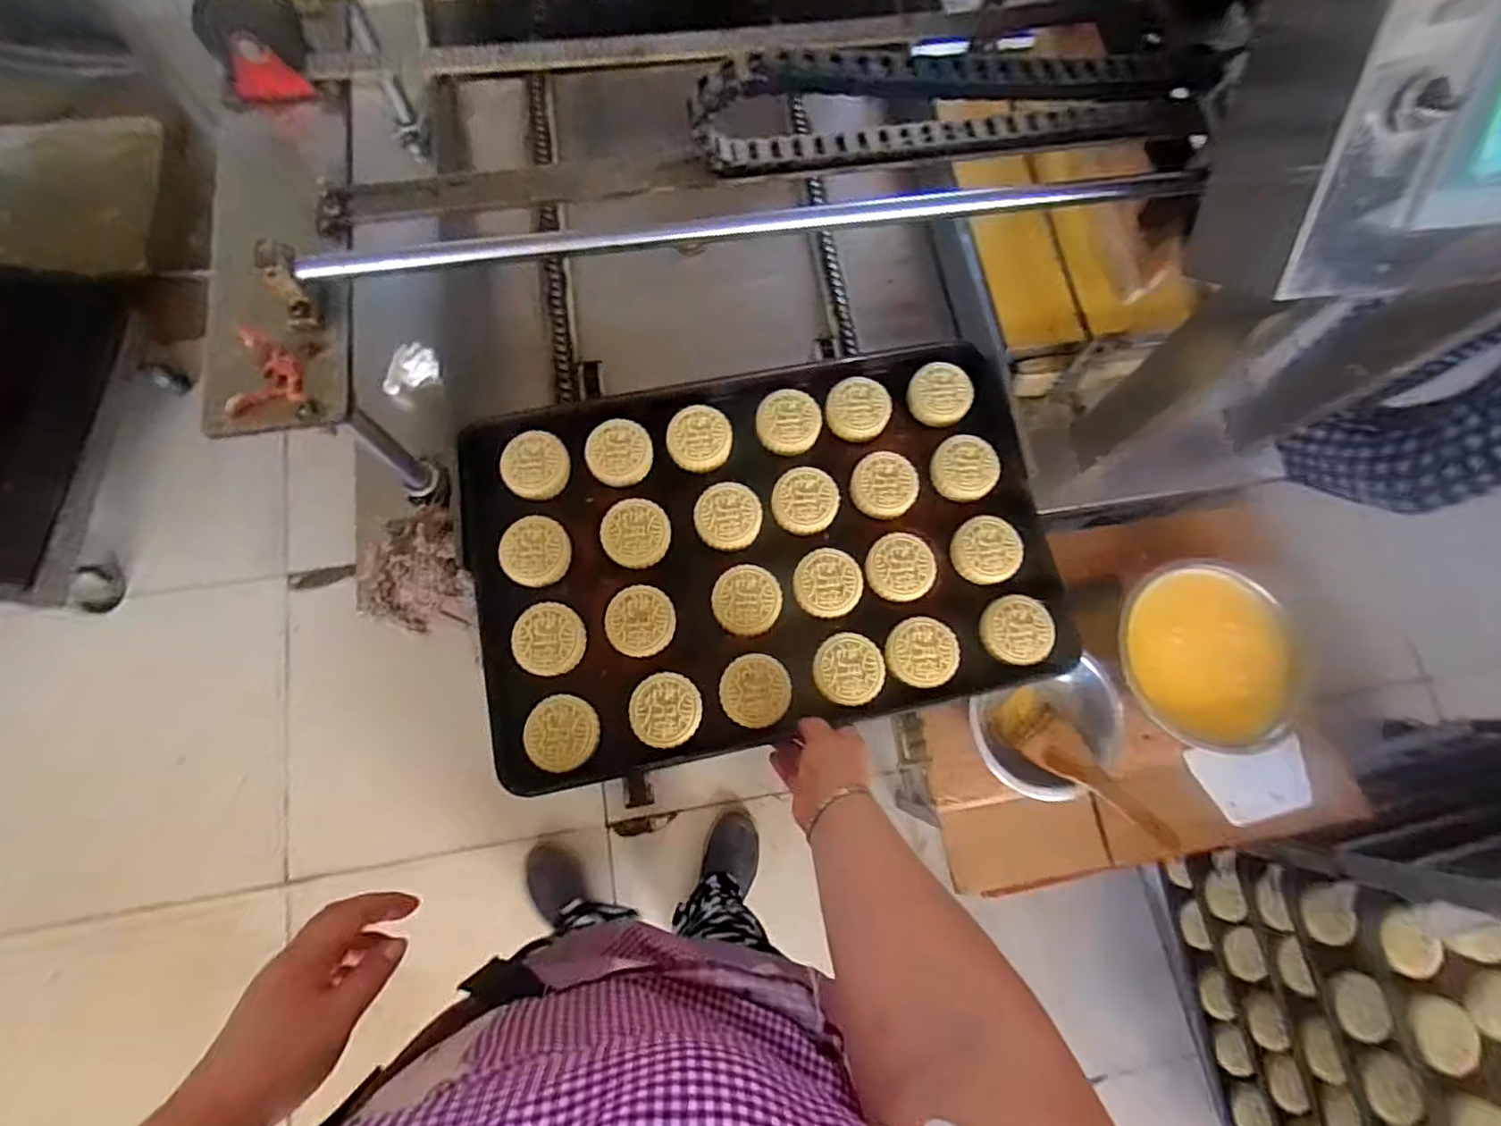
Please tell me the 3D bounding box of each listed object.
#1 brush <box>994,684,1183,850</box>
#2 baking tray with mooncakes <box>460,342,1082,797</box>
[{"bbox_3d":[0.386,0.240,0.745,0.076,0.035,0.218,-41,59,-11],"label":"brush"},{"bbox_3d":[0.016,-0.019,0.682,0.587,0.047,0.397,-13,76,-5],"label":"baking tray with mooncakes"}]

